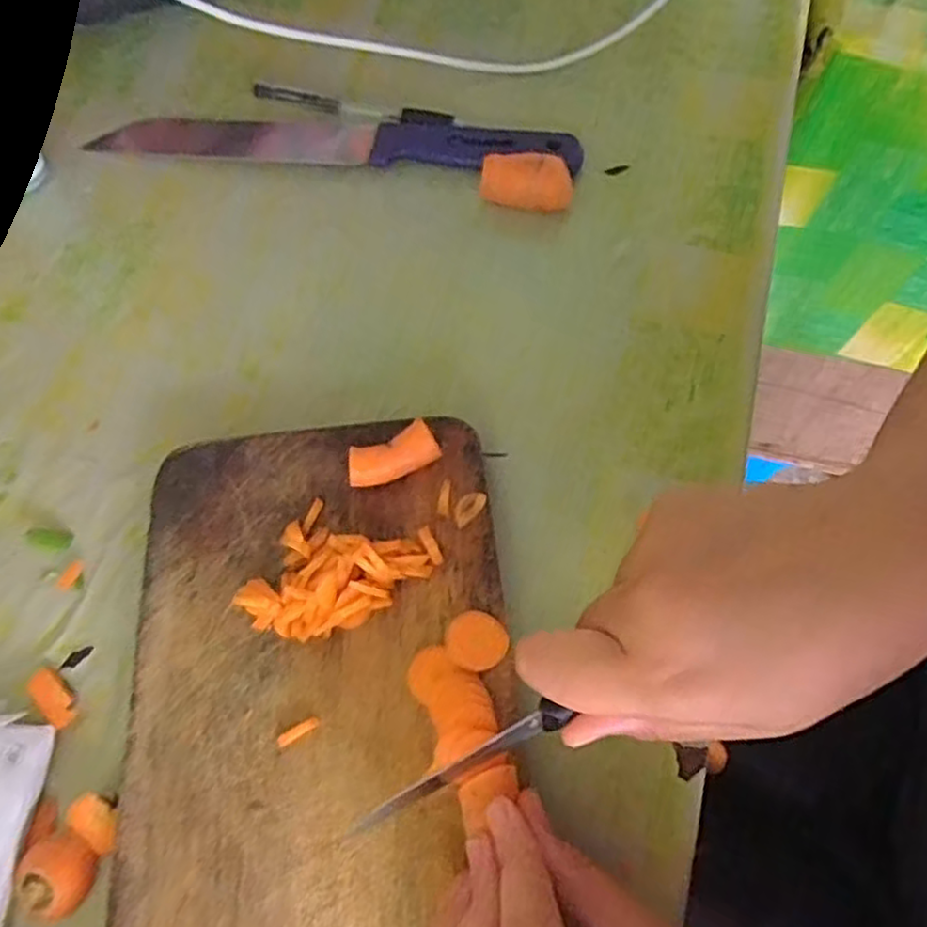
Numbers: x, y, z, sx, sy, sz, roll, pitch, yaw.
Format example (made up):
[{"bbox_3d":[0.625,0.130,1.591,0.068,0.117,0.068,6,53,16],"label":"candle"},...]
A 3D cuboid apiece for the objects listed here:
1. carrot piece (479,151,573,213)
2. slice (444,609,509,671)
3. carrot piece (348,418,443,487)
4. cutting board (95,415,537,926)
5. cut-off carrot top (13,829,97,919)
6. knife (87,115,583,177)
[{"bbox_3d":[0.032,-0.142,0.358,0.045,0.024,0.022,5,63,5],"label":"carrot piece"},{"bbox_3d":[0.005,0.064,0.254,0.021,0.006,0.021,-1,62,2],"label":"slice"},{"bbox_3d":[-0.028,-0.002,0.281,0.036,0.014,0.017,-23,64,-10],"label":"carrot piece"},{"bbox_3d":[-0.050,0.118,0.227,0.134,0.017,0.293,-4,64,0],"label":"cutting board"},{"bbox_3d":[-0.137,0.137,0.236,0.023,0.010,0.024,16,64,10],"label":"cut-off carrot top"},{"bbox_3d":[-0.075,-0.179,0.386,0.273,0.014,0.037,7,63,5],"label":"knife"}]

